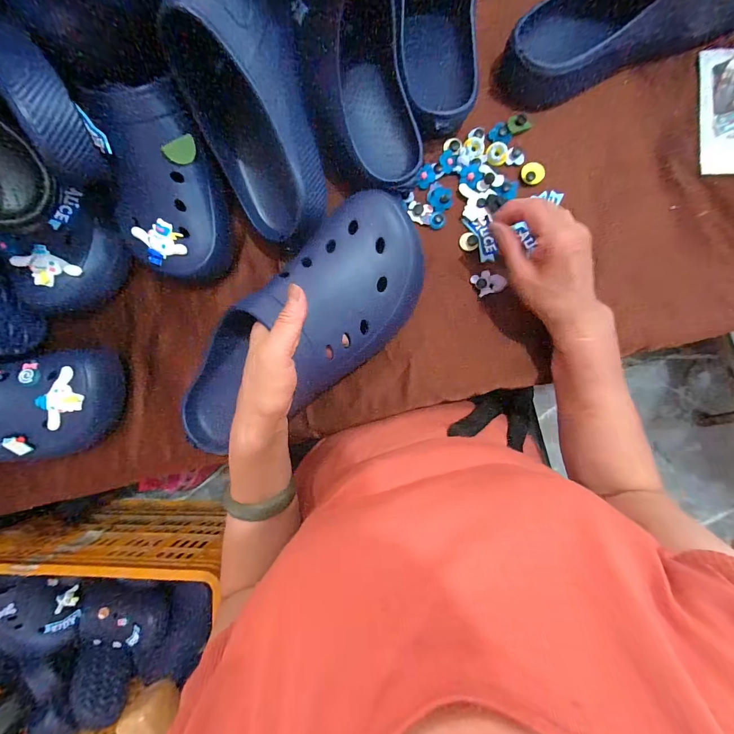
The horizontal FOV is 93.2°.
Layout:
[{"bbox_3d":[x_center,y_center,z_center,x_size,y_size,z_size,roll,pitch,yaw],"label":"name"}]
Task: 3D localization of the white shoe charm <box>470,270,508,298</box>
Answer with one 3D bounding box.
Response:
[{"bbox_3d":[0.132,-0.091,0.374,0.030,0.012,0.028,-24,83,2],"label":"white shoe charm"}]

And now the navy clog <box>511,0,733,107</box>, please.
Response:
[{"bbox_3d":[0.287,-0.373,0.349,0.259,0.095,0.084,-23,83,2],"label":"navy clog"}]

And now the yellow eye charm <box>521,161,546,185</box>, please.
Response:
[{"bbox_3d":[0.183,-0.213,0.383,0.025,0.008,0.021,31,87,7],"label":"yellow eye charm"}]

